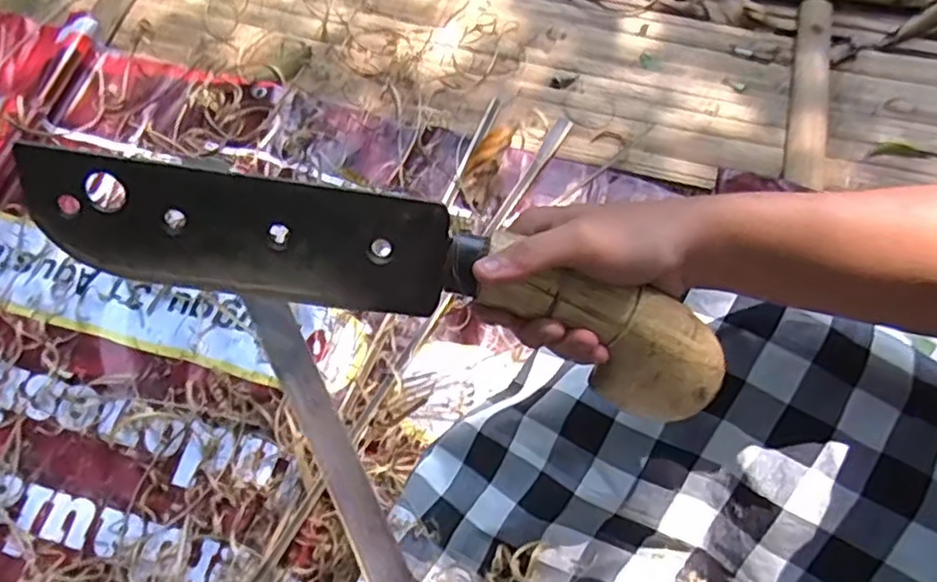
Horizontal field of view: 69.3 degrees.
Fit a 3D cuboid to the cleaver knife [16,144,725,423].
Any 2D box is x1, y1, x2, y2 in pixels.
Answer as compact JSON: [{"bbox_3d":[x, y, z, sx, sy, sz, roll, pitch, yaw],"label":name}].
[{"bbox_3d":[-0.036,-0.011,0.366,0.372,0.084,0.036,15,26,-5],"label":"cleaver knife"}]

